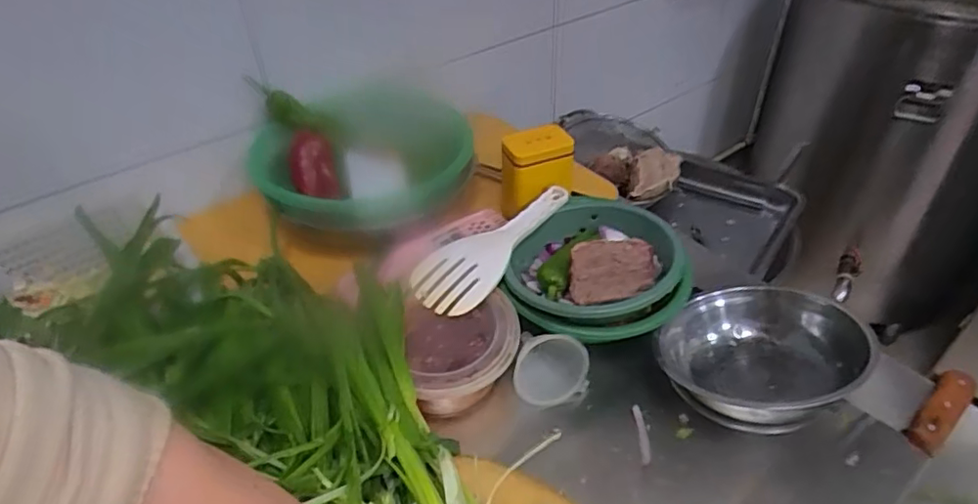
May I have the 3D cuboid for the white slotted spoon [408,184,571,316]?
[{"bbox_3d":[0.007,-0.013,0.710,0.082,0.020,0.240,24,47,28],"label":"white slotted spoon"}]

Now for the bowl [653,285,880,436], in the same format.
[{"bbox_3d":[0.270,0.113,0.615,0.176,0.114,0.169,-1,40,1],"label":"bowl"}]

